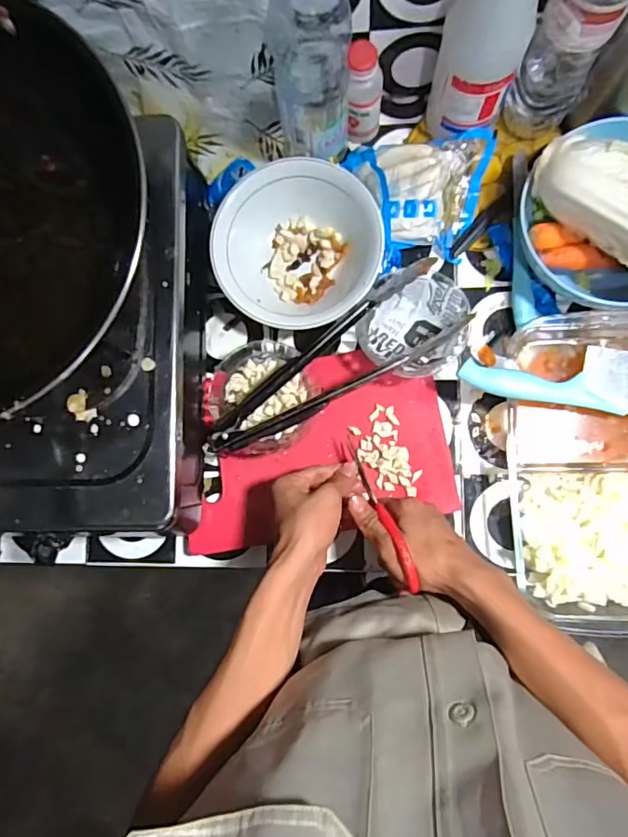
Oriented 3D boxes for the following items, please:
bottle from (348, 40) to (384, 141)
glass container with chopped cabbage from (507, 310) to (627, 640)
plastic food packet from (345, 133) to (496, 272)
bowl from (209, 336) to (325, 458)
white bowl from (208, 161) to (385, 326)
[{"bbox_3d":[0.050,-0.314,0.512,0.032,0.099,0.034,4,85,6],"label":"bottle"},{"bbox_3d":[0.275,0.045,0.489,0.180,0.050,0.292,-2,85,5],"label":"glass container with chopped cabbage"},{"bbox_3d":[0.112,-0.218,0.525,0.135,0.045,0.123,-7,84,5],"label":"plastic food packet"},{"bbox_3d":[-0.050,-0.019,0.522,0.110,0.052,0.107,0,85,5],"label":"bowl"},{"bbox_3d":[-0.016,-0.172,0.531,0.164,0.052,0.157,0,85,5],"label":"white bowl"}]

